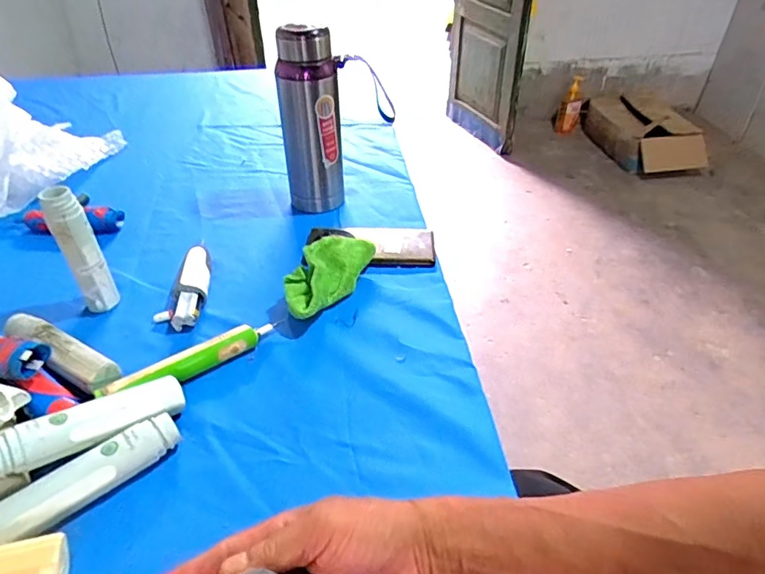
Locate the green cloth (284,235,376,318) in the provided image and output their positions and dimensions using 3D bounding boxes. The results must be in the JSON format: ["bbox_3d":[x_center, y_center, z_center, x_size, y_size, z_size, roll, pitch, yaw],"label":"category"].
[{"bbox_3d":[-0.061,-0.015,0.575,0.061,0.053,0.137,14,41,16],"label":"green cloth"}]

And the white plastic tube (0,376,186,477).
[{"bbox_3d":[-0.230,0.107,0.407,0.140,0.026,0.027,-17,40,-42],"label":"white plastic tube"}]

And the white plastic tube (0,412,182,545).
[{"bbox_3d":[-0.224,0.148,0.390,0.034,0.033,0.138,32,49,33],"label":"white plastic tube"}]

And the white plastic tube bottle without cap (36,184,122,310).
[{"bbox_3d":[-0.312,-0.034,0.531,0.033,0.143,0.027,-19,43,-22],"label":"white plastic tube bottle without cap"}]

